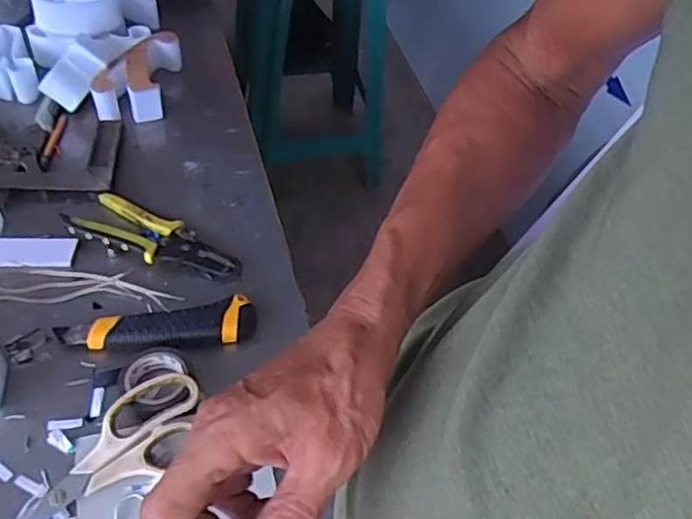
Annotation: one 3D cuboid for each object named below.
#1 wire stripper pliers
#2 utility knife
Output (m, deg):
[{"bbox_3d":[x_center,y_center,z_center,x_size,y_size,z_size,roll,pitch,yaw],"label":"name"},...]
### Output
[{"bbox_3d":[-0.178,-0.021,0.610,0.162,0.015,0.057,21,52,11],"label":"wire stripper pliers"},{"bbox_3d":[-0.157,0.060,0.550,0.160,0.016,0.040,-10,53,-14],"label":"utility knife"}]

